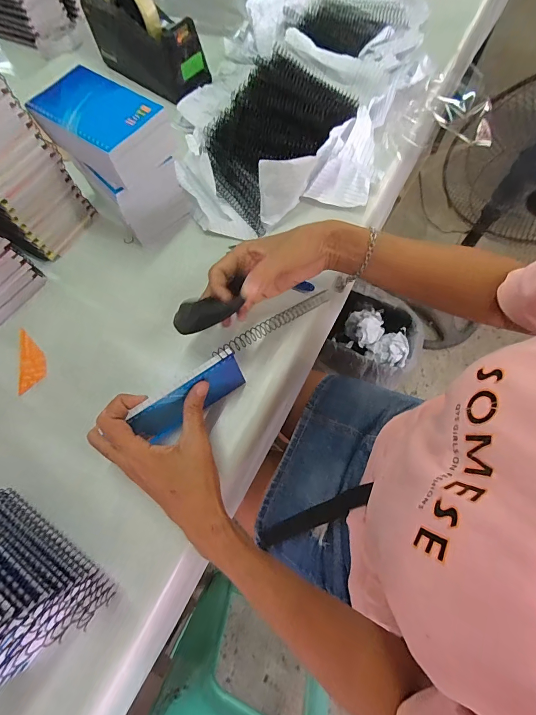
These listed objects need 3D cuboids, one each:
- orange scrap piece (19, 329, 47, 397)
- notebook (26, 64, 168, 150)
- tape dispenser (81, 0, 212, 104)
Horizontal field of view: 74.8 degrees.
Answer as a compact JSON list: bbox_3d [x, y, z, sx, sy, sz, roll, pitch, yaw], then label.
[{"bbox_3d":[-0.283,0.001,0.421,0.030,0.004,0.081,-16,68,-4],"label":"orange scrap piece"},{"bbox_3d":[-0.178,-0.259,0.360,0.118,0.008,0.079,32,73,14],"label":"notebook"},{"bbox_3d":[-0.192,-0.506,0.541,0.194,0.110,0.071,35,74,15],"label":"tape dispenser"}]

